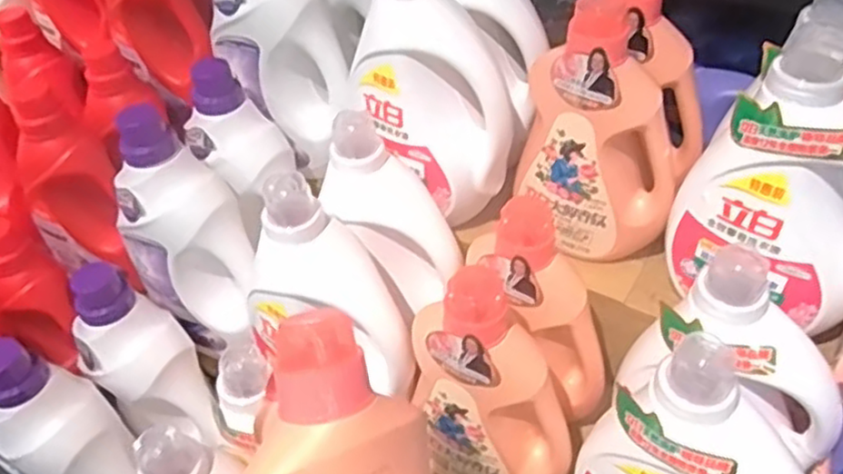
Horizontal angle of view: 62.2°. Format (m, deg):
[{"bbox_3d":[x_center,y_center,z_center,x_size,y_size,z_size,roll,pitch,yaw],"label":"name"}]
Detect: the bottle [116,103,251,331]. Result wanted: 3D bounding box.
[{"bbox_3d":[-0.293,-0.007,0.862,0.121,0.288,0.113,31,54,31],"label":"bottle"}]

